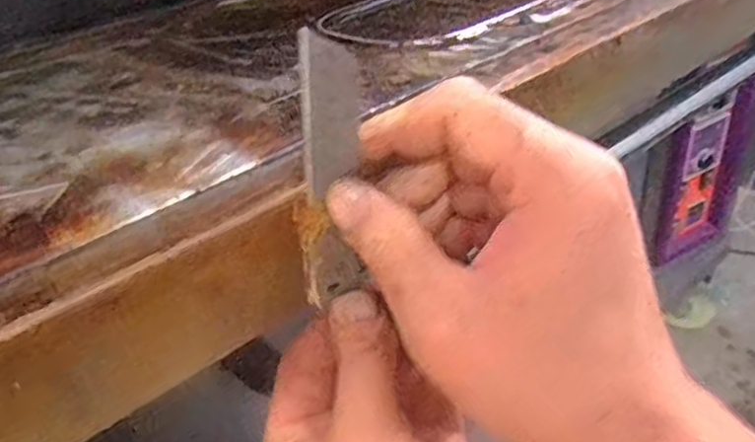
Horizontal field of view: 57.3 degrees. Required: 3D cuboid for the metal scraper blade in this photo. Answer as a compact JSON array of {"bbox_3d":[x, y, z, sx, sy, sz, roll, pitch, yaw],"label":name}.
[{"bbox_3d":[-0.016,-0.015,0.233,0.023,0.094,0.005,-9,27,-14],"label":"metal scraper blade"}]

